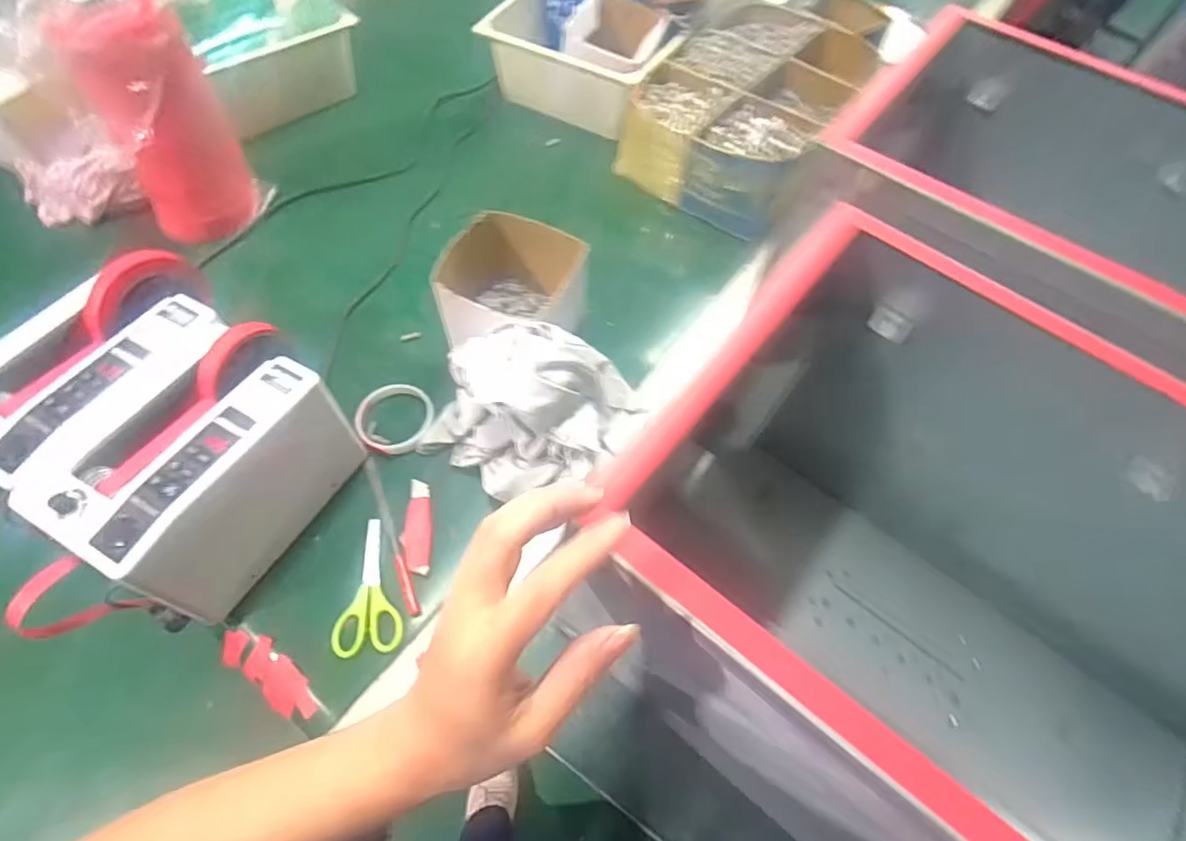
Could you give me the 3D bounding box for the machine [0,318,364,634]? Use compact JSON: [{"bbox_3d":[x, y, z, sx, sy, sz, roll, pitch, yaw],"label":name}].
[{"bbox_3d":[-0.349,0.043,0.518,0.141,0.146,0.234,26,62,11],"label":"machine"}]

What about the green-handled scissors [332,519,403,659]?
[{"bbox_3d":[-0.218,0.159,0.544,0.057,0.011,0.128,-7,61,-7],"label":"green-handled scissors"}]

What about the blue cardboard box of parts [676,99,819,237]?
[{"bbox_3d":[0.219,-0.361,0.807,0.140,0.110,0.126,29,63,13],"label":"blue cardboard box of parts"}]

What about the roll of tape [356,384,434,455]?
[{"bbox_3d":[-0.219,-0.004,0.623,0.077,0.020,0.084,1,61,-2],"label":"roll of tape"}]

